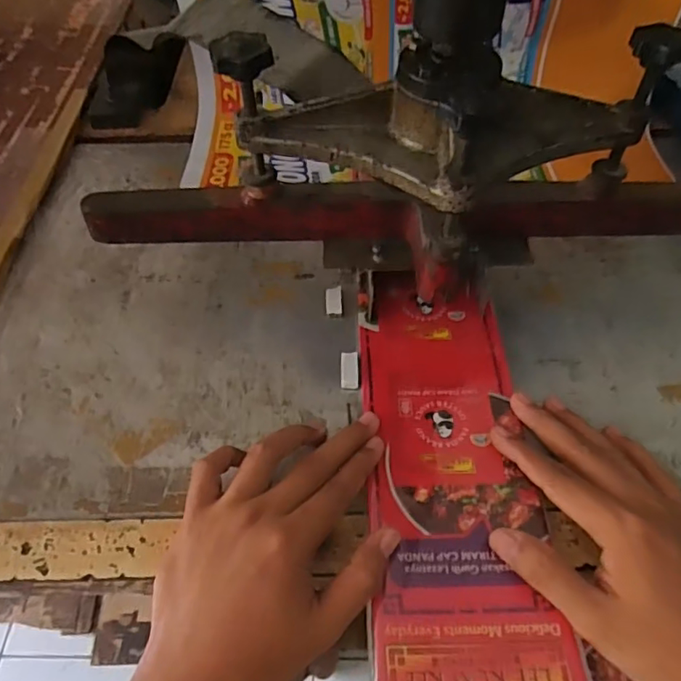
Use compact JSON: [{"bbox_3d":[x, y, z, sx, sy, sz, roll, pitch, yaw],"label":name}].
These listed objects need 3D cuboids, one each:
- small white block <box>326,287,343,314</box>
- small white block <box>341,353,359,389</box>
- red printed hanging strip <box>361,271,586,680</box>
[{"bbox_3d":[-0.005,-0.031,0.439,0.013,0.006,0.026,-2,52,-1],"label":"small white block"},{"bbox_3d":[0.007,0.022,0.397,0.012,0.005,0.028,-1,52,0],"label":"small white block"},{"bbox_3d":[0.068,0.069,0.360,0.101,0.008,0.298,0,51,0],"label":"red printed hanging strip"}]

